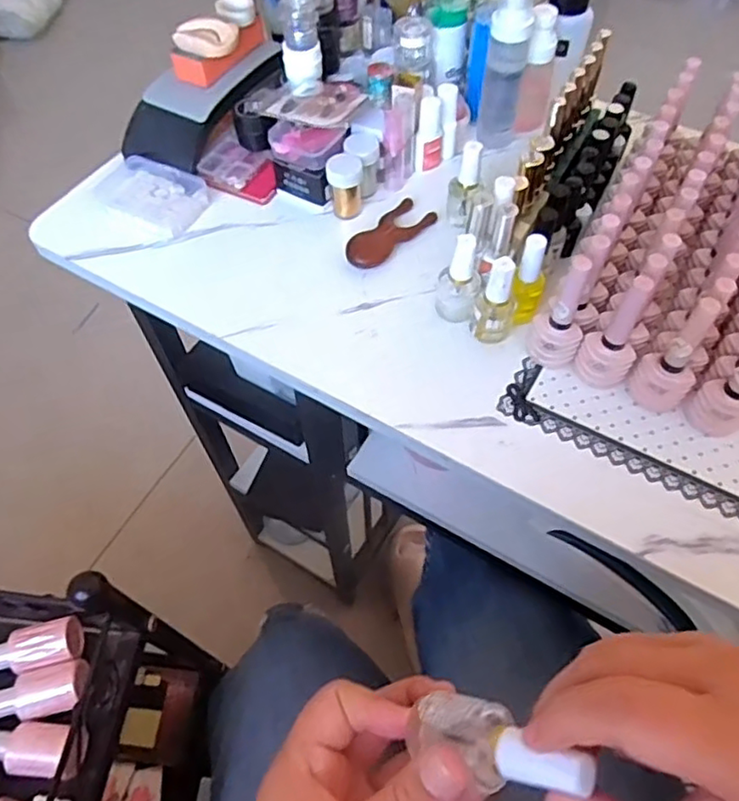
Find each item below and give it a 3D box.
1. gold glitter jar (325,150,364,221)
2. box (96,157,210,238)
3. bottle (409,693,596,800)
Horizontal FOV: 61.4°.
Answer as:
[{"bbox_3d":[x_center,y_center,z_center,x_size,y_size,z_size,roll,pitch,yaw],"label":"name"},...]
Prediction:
[{"bbox_3d":[-0.021,-0.190,0.548,0.030,0.056,0.025,-6,59,-1],"label":"gold glitter jar"},{"bbox_3d":[-0.199,-0.188,0.569,0.096,0.017,0.063,23,63,15],"label":"box"},{"bbox_3d":[0.050,0.135,0.242,0.072,0.019,0.029,-2,51,45],"label":"bottle"}]

